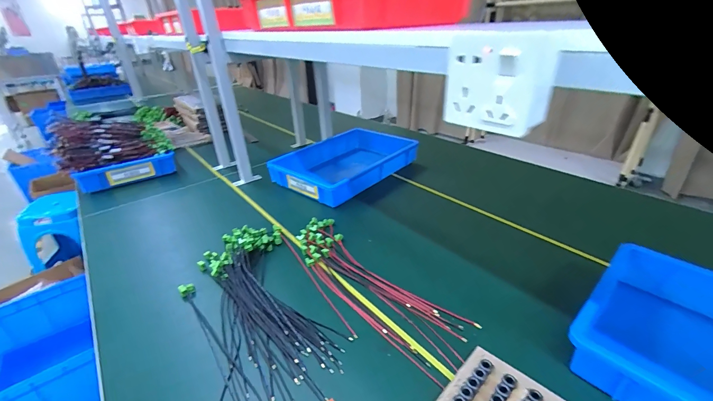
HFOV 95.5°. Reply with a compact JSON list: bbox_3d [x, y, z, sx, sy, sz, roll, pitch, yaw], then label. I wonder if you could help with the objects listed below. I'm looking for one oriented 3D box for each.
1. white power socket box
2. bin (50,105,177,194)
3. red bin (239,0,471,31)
[{"bbox_3d":[0.134,-0.113,0.309,0.046,0.083,0.091,-22,34,-29],"label":"white power socket box"},{"bbox_3d":[-0.812,-0.179,1.103,0.307,0.171,0.268,-22,35,-30],"label":"bin"},{"bbox_3d":[-0.016,-0.392,0.654,0.291,0.077,0.377,-23,36,-35],"label":"red bin"}]

